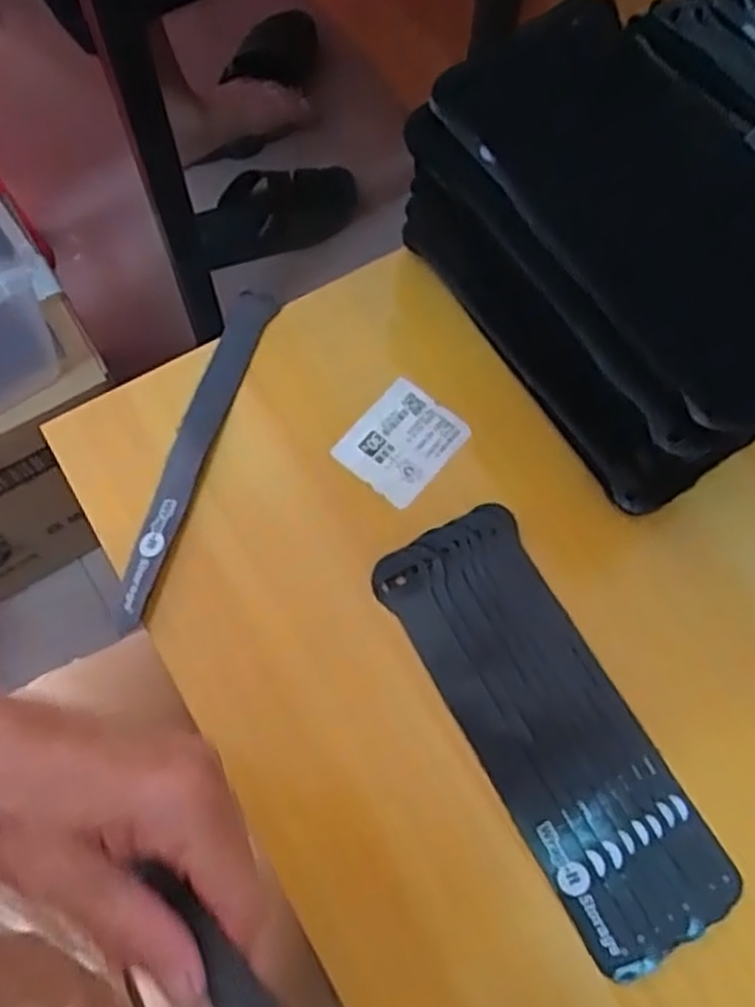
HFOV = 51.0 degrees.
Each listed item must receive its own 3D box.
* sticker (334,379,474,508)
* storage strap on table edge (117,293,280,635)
[{"bbox_3d":[0.012,-0.031,0.404,0.048,0.004,0.057,39,74,13],"label":"sticker"},{"bbox_3d":[-0.092,-0.030,0.399,0.020,0.008,0.193,22,68,-7],"label":"storage strap on table edge"}]

